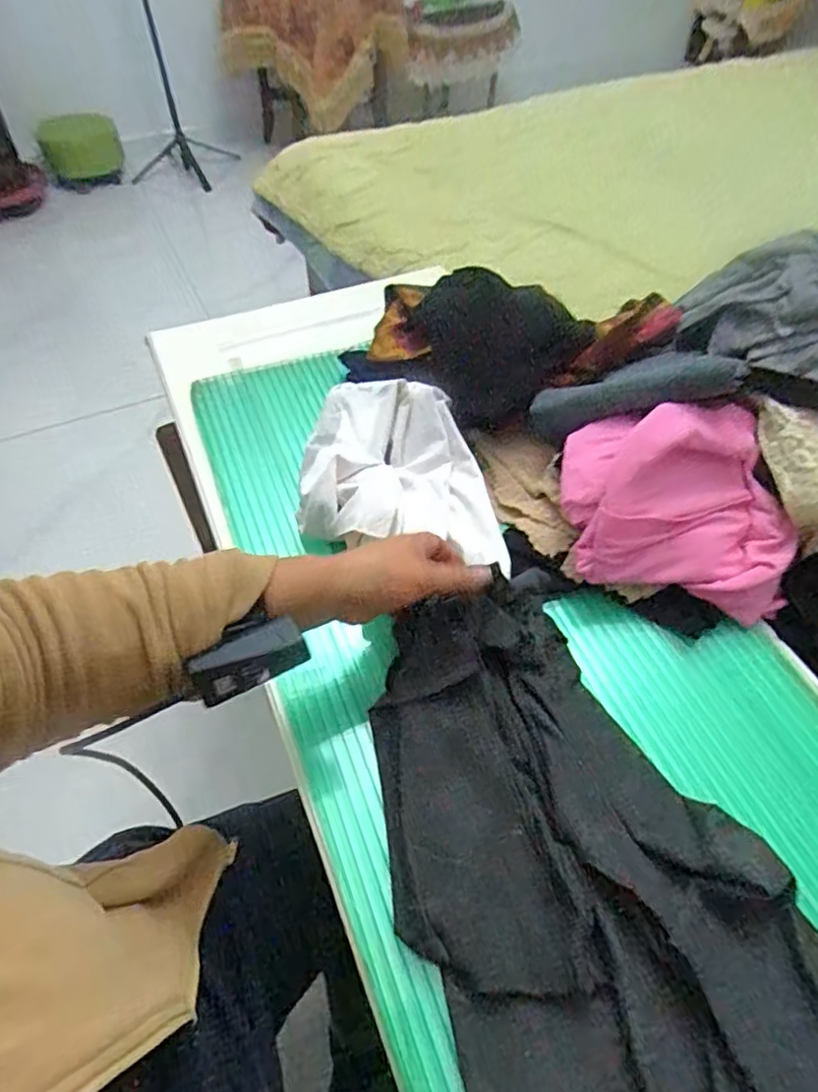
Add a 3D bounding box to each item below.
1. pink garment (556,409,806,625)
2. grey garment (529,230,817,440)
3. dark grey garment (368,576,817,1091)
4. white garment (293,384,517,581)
[{"bbox_3d":[0.235,-0.038,0.550,0.200,0.114,0.142,10,54,8],"label":"pink garment"},{"bbox_3d":[0.272,-0.174,0.569,0.327,0.086,0.176,-19,50,20],"label":"grey garment"},{"bbox_3d":[0.140,0.235,0.411,0.282,0.056,0.485,-15,54,-10],"label":"dark grey garment"},{"bbox_3d":[-0.015,-0.077,0.624,0.180,0.069,0.236,-4,53,-3],"label":"white garment"}]

